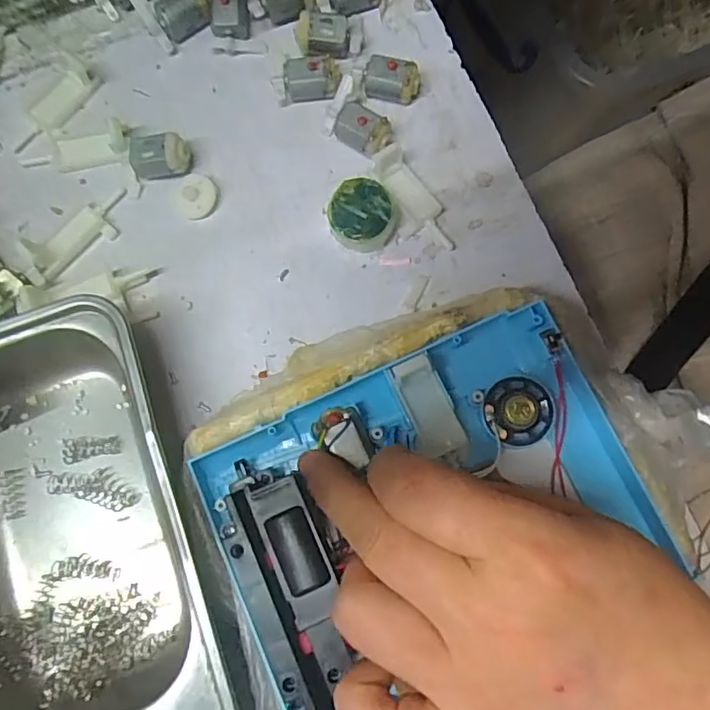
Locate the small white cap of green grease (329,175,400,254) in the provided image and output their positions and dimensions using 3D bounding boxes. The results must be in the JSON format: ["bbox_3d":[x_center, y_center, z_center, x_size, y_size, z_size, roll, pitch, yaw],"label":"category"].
[{"bbox_3d":[0.004,-0.070,0.280,0.033,0.017,0.032,0,80,0],"label":"small white cap of green grease"}]

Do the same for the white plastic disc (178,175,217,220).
[{"bbox_3d":[-0.081,-0.082,0.287,0.021,0.008,0.021,0,80,0],"label":"white plastic disc"}]

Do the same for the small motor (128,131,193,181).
[{"bbox_3d":[-0.100,-0.101,0.286,0.029,0.017,0.018,-6,80,-1],"label":"small motor"}]

